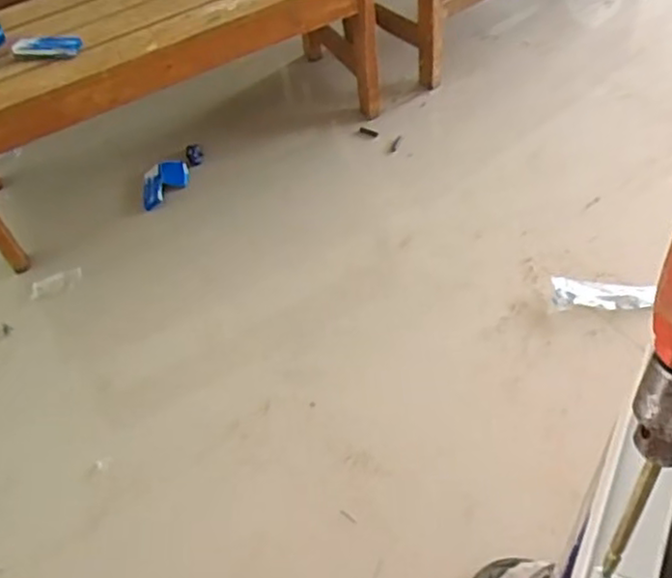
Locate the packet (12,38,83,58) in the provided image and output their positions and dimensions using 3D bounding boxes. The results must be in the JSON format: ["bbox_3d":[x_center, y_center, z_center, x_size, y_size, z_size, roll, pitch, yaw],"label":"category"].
[{"bbox_3d":[-0.613,-0.514,1.461,0.136,0.022,0.060,-1,51,5],"label":"packet"}]

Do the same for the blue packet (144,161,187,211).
[{"bbox_3d":[-0.435,-0.263,1.754,0.114,0.049,0.138,-4,51,3],"label":"blue packet"}]

